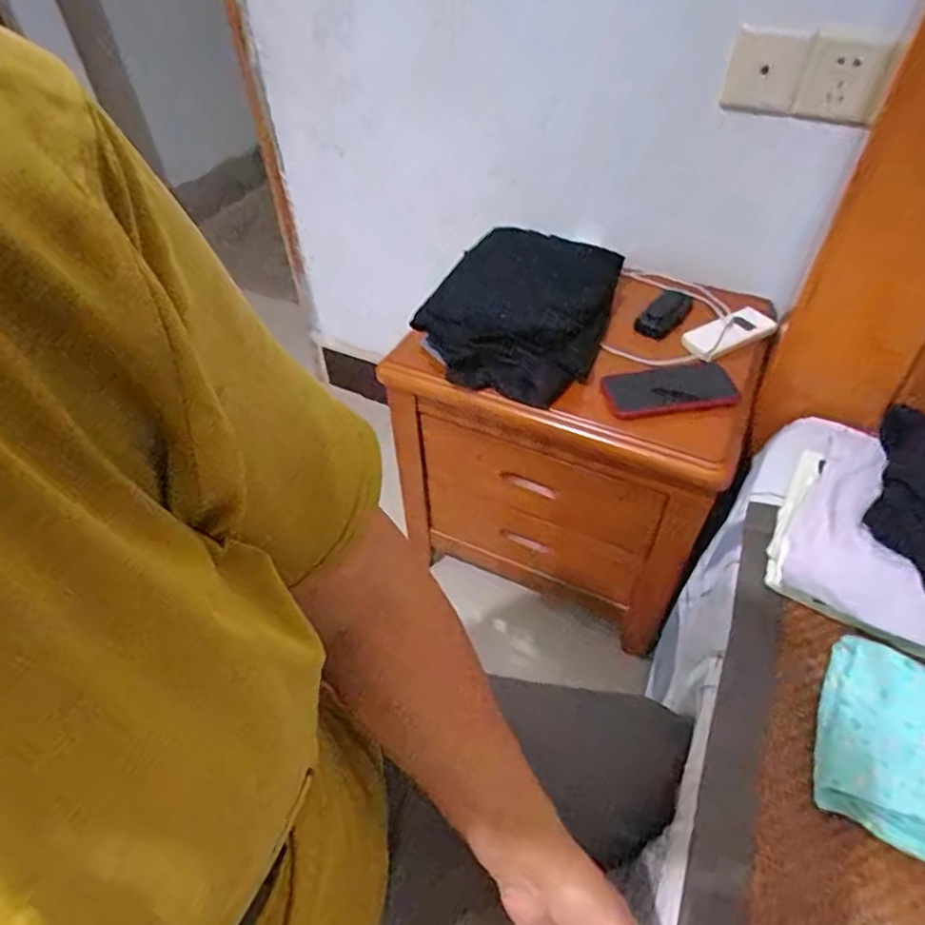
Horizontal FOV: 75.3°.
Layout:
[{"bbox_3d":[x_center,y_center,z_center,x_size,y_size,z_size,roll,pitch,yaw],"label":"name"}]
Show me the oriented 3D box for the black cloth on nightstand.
[{"bbox_3d":[0.100,-0.228,0.849,0.233,0.087,0.294,23,52,22],"label":"black cloth on nightstand"}]

